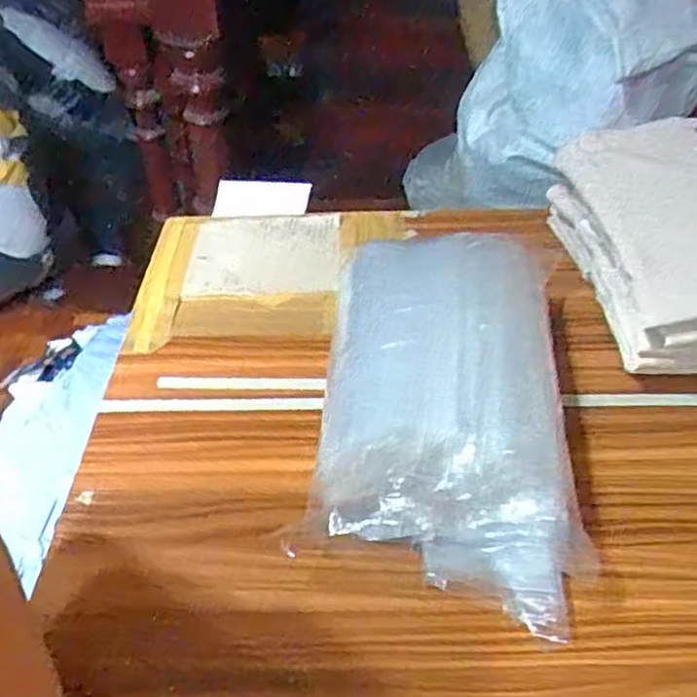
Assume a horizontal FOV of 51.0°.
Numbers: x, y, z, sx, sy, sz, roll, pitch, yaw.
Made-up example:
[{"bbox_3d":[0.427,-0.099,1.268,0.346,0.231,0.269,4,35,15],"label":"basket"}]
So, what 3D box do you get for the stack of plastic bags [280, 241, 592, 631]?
[{"bbox_3d":[0.070,0.032,0.552,0.172,0.099,0.307,4,43,5],"label":"stack of plastic bags"}]

